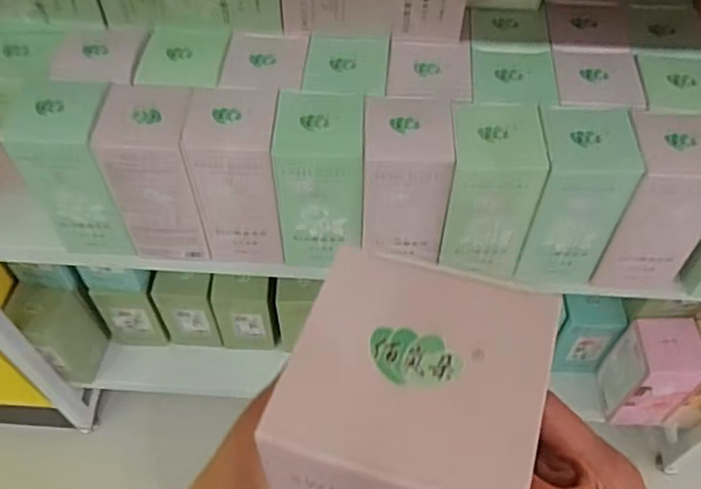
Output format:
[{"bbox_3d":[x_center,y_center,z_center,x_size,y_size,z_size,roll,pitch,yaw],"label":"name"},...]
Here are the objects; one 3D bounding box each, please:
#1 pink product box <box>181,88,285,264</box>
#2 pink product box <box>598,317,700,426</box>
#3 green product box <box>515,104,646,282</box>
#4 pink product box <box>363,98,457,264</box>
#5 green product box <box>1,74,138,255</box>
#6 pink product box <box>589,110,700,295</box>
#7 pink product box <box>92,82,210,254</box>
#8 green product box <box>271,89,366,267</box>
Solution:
[{"bbox_3d":[-0.086,-0.051,0.527,0.062,0.133,0.067,1,56,1],"label":"pink product box"},{"bbox_3d":[0.333,0.146,0.743,0.070,0.144,0.072,-1,56,0],"label":"pink product box"},{"bbox_3d":[0.170,-0.036,0.515,0.062,0.127,0.072,3,56,2],"label":"green product box"},{"bbox_3d":[0.042,-0.049,0.514,0.062,0.112,0.070,1,56,1],"label":"pink product box"},{"bbox_3d":[-0.212,-0.059,0.531,0.064,0.136,0.067,0,56,1],"label":"green product box"},{"bbox_3d":[0.236,-0.029,0.515,0.068,0.137,0.068,7,57,5],"label":"pink product box"},{"bbox_3d":[-0.150,-0.055,0.529,0.062,0.131,0.067,1,56,1],"label":"pink product box"},{"bbox_3d":[-0.021,-0.048,0.523,0.064,0.130,0.065,3,56,2],"label":"green product box"}]

